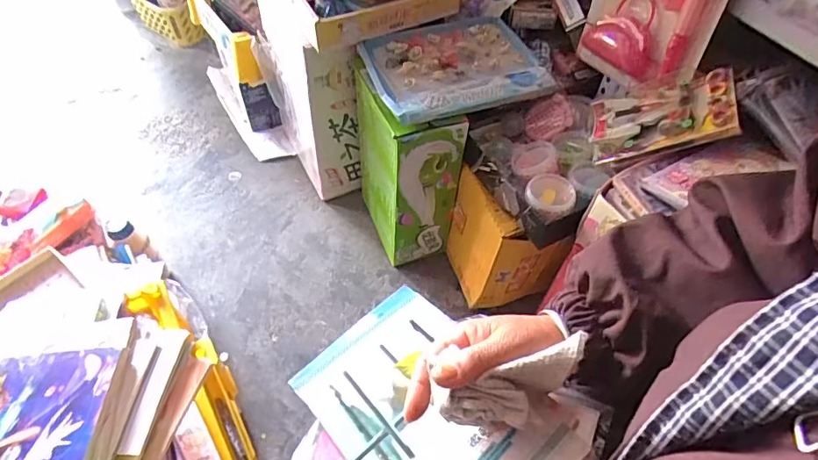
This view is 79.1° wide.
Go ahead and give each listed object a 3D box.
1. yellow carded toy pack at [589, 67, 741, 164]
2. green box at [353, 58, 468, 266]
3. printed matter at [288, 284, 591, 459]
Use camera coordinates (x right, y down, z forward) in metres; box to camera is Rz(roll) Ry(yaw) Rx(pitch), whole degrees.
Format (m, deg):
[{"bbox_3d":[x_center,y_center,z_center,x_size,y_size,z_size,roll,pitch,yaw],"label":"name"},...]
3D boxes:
[{"bbox_3d":[0.332,-0.157,0.663,0.171,0.030,0.106,-8,67,33],"label":"yellow carded toy pack"},{"bbox_3d":[-0.003,-0.116,0.901,0.125,0.358,0.201,-15,57,-12],"label":"green box"},{"bbox_3d":[0.013,0.143,0.399,0.141,0.007,0.208,-37,52,-20],"label":"printed matter"}]

